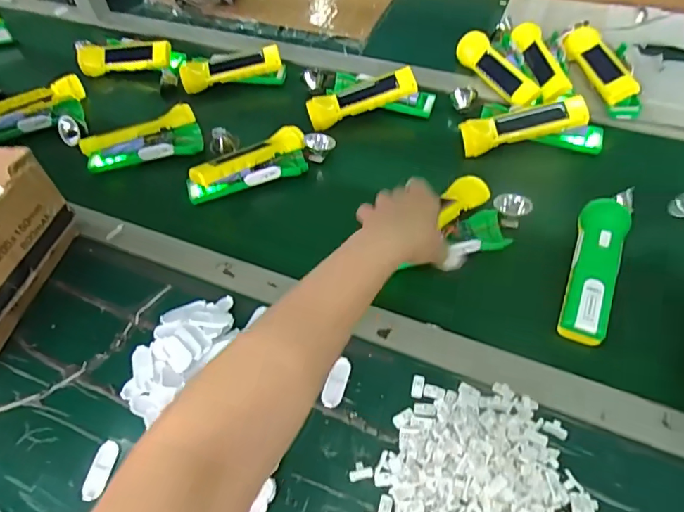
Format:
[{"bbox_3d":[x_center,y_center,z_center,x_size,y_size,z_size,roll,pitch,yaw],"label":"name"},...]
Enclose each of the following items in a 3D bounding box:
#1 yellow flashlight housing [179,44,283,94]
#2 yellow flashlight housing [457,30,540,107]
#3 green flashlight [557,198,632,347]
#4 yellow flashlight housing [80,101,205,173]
[{"bbox_3d":[-0.191,-0.319,0.806,0.174,0.045,0.055,-11,54,-4],"label":"yellow flashlight housing"},{"bbox_3d":[0.235,-0.287,0.721,0.044,0.038,0.174,-20,55,-10],"label":"yellow flashlight housing"},{"bbox_3d":[0.268,0.015,0.504,0.047,0.048,0.165,20,58,18],"label":"green flashlight"},{"bbox_3d":[-0.306,-0.181,0.732,0.173,0.035,0.091,-12,54,-4],"label":"yellow flashlight housing"}]

